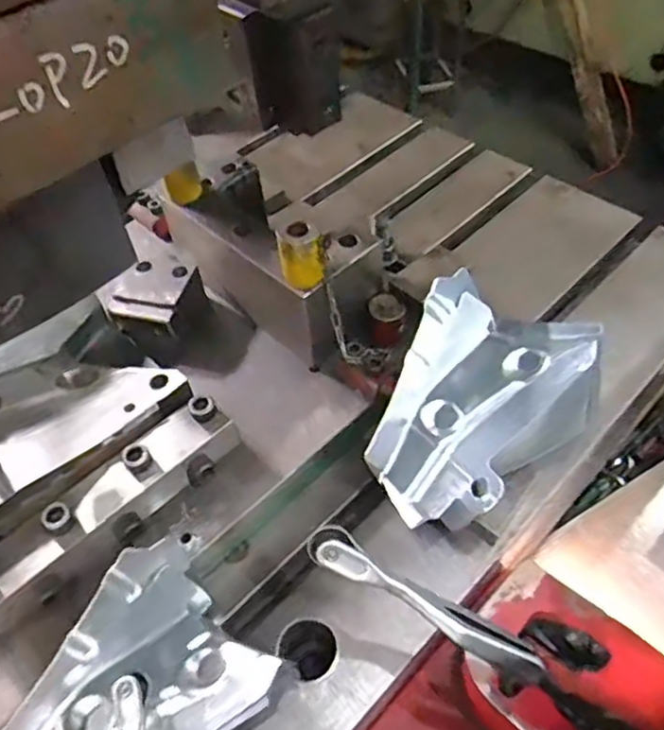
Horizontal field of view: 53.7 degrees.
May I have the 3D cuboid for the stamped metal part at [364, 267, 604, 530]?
[{"bbox_3d":[0.130,0.036,0.606,0.205,0.121,0.153,-39,57,-24],"label":"stamped metal part"}]

